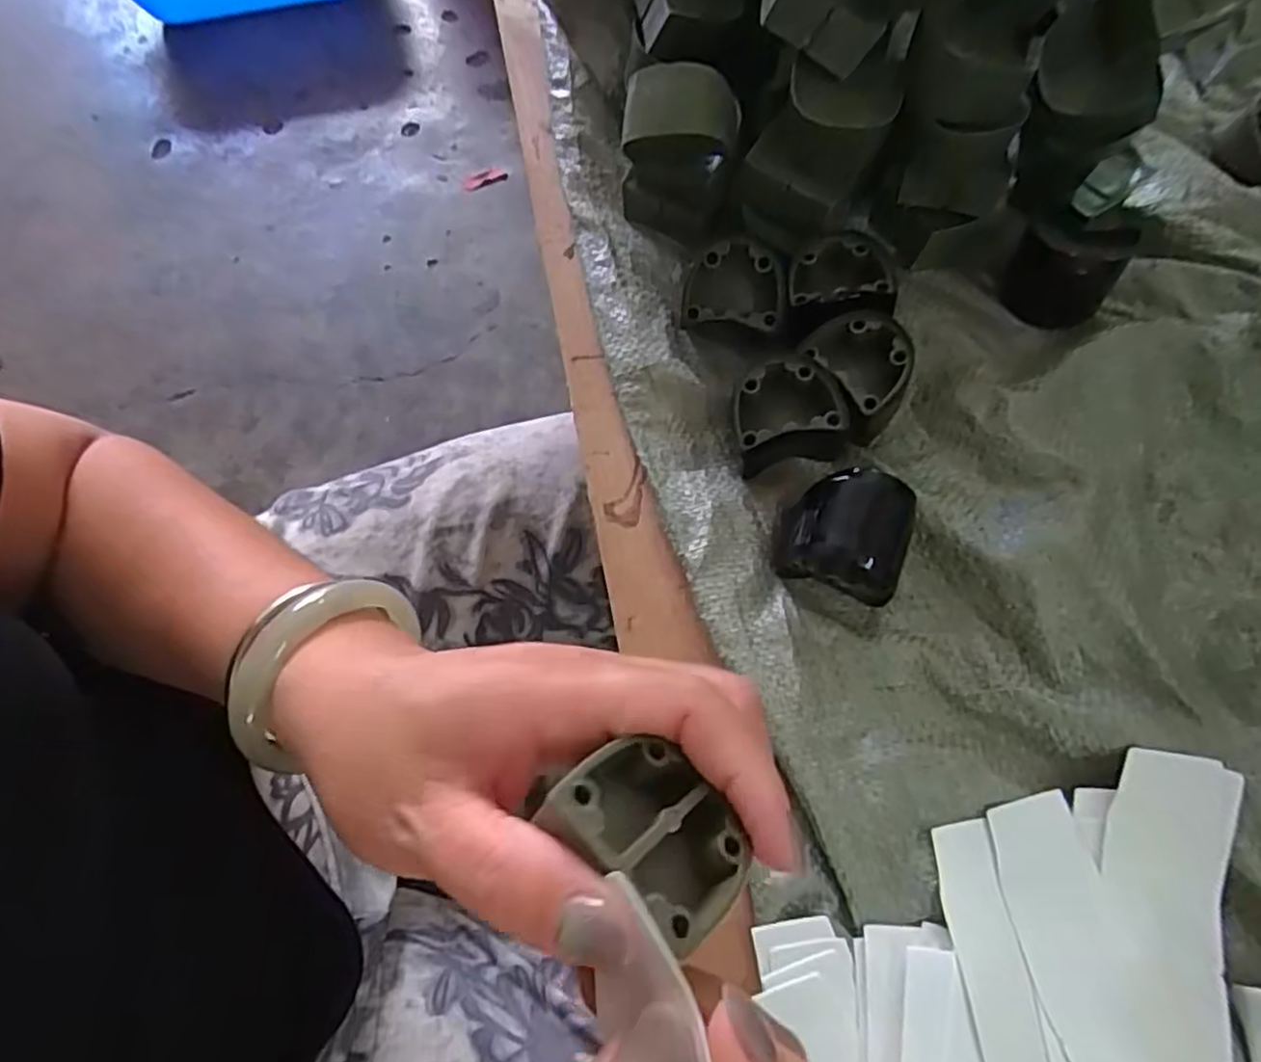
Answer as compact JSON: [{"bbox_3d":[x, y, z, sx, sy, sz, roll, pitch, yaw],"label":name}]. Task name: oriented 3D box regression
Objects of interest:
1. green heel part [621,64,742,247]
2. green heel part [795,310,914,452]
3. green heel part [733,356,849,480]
[{"bbox_3d":[0.022,-0.167,0.320,0.049,0.082,0.039,2,68,1],"label":"green heel part"},{"bbox_3d":[0.096,-0.068,0.306,0.044,0.031,0.044,0,68,1],"label":"green heel part"},{"bbox_3d":[0.064,-0.049,0.301,0.046,0.033,0.037,-14,69,-5],"label":"green heel part"}]

